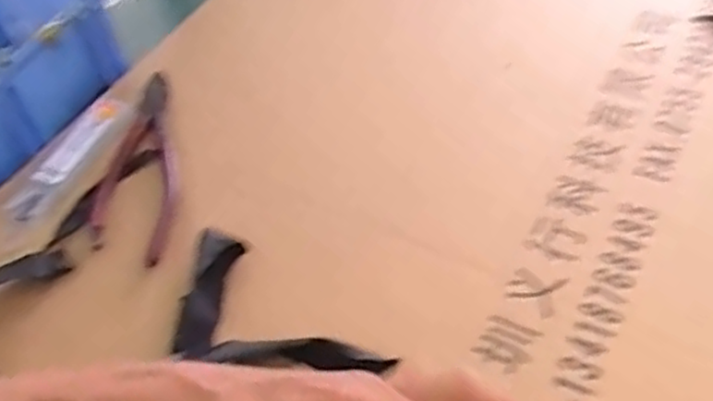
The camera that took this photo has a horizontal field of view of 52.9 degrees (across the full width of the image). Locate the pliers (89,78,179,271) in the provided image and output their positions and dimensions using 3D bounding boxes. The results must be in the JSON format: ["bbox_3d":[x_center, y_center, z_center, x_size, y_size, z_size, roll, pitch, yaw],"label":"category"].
[{"bbox_3d":[-0.137,-0.025,0.465,0.053,0.009,0.161,-2,48,4],"label":"pliers"}]

